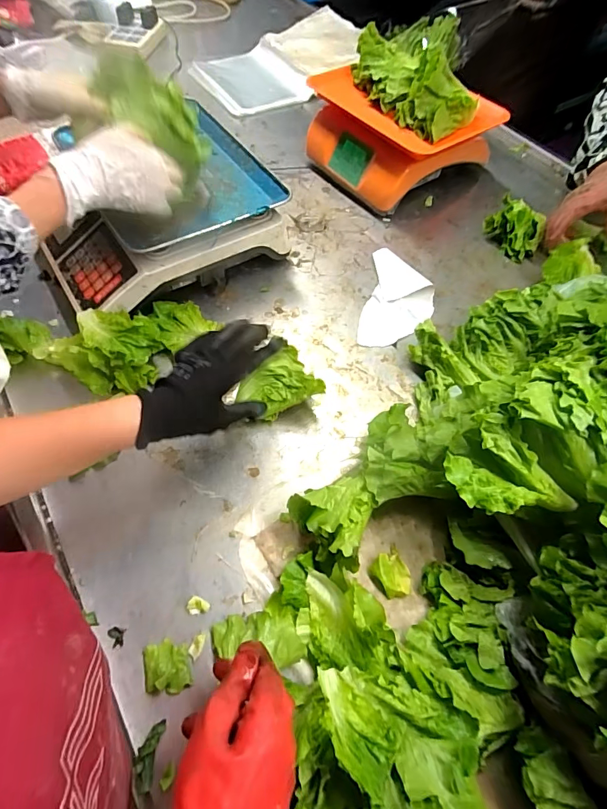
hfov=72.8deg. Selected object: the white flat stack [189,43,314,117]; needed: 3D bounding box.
[{"bbox_3d":[-0.123,-0.760,0.956,0.196,0.029,0.259,-26,64,-17],"label":"white flat stack"}]

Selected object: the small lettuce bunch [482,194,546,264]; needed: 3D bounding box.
[{"bbox_3d":[0.352,-0.296,0.685,0.090,0.066,0.087,31,62,14],"label":"small lettuce bunch"}]

